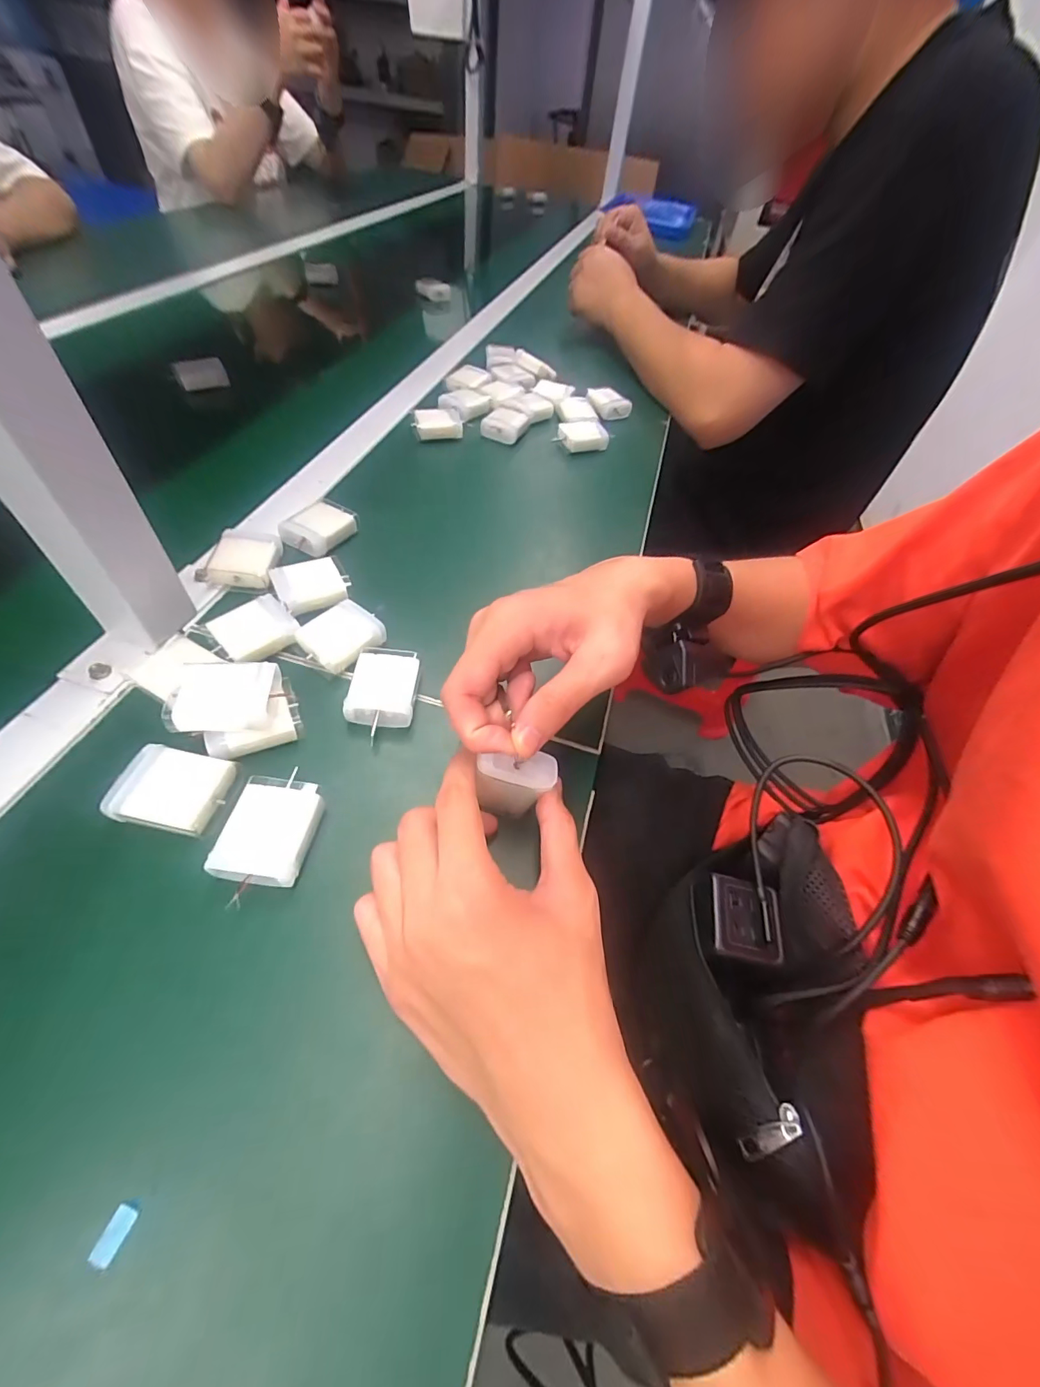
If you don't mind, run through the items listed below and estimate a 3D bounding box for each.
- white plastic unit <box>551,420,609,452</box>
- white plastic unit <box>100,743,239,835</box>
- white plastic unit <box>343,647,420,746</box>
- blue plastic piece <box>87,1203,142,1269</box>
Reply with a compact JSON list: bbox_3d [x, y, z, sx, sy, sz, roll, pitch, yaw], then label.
[{"bbox_3d":[0.068,-0.292,0.543,0.056,0.020,0.040,-14,55,-16],"label":"white plastic unit"},{"bbox_3d":[-0.186,0.052,0.258,0.051,0.017,0.042,7,52,0],"label":"white plastic unit"},{"bbox_3d":[-0.088,-0.005,0.314,0.041,0.022,0.058,2,53,-5],"label":"white plastic unit"},{"bbox_3d":[-0.143,0.191,0.169,0.008,0.004,0.014,17,53,7],"label":"blue plastic piece"}]

